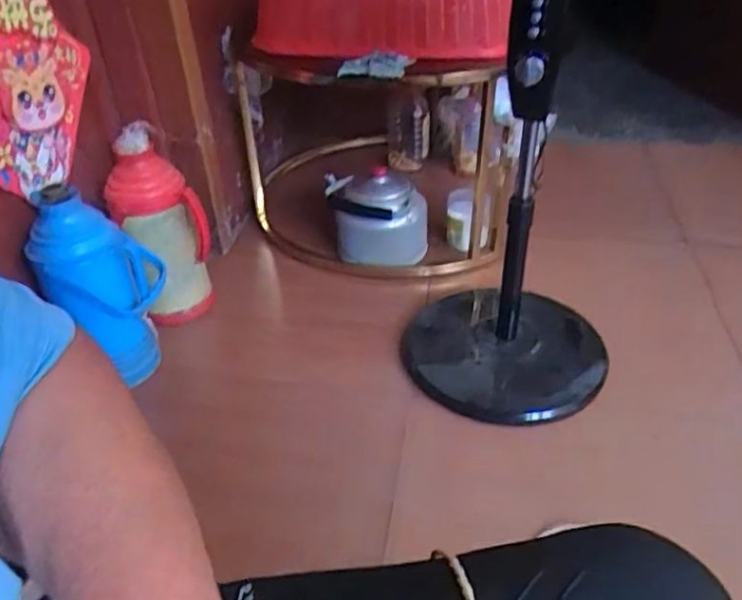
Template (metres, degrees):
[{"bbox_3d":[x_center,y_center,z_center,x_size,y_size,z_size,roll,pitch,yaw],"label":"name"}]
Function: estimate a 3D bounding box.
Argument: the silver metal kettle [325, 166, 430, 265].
[{"bbox_3d":[0.013,-0.180,1.442,0.185,0.191,0.174,-17,38,-20],"label":"silver metal kettle"}]

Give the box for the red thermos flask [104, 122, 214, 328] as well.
[{"bbox_3d":[-0.403,-0.109,1.199,0.126,0.398,0.170,21,42,29],"label":"red thermos flask"}]

